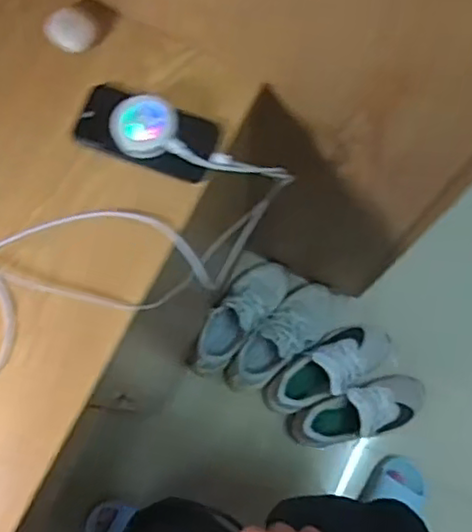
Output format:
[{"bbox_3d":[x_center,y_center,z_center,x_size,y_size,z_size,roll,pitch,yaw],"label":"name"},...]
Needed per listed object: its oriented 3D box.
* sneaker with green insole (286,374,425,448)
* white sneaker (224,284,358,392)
[{"bbox_3d":[0.241,0.276,1.240,0.262,0.092,0.100,-18,77,-4],"label":"sneaker with green insole"},{"bbox_3d":[0.107,0.129,1.290,0.307,0.095,0.114,-35,80,-20],"label":"white sneaker"}]

